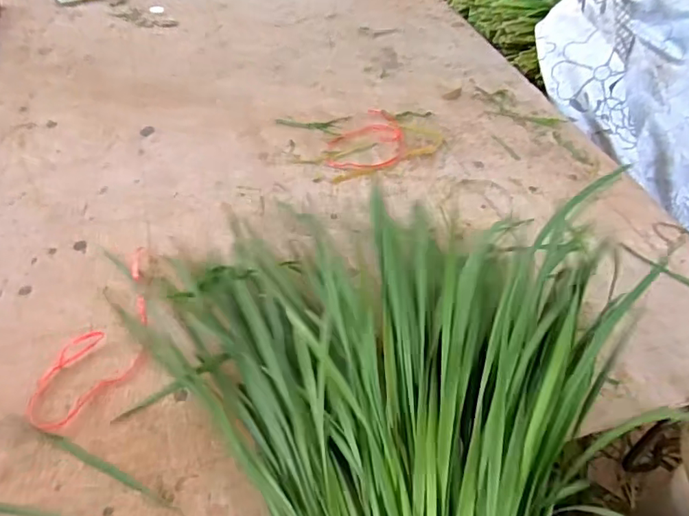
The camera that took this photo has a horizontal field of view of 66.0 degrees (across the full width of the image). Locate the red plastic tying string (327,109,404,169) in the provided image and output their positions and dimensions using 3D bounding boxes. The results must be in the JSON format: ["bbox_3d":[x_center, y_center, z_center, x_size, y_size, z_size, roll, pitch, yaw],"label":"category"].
[{"bbox_3d":[0.039,-0.159,0.722,0.094,0.004,0.151,28,51,19],"label":"red plastic tying string"}]

